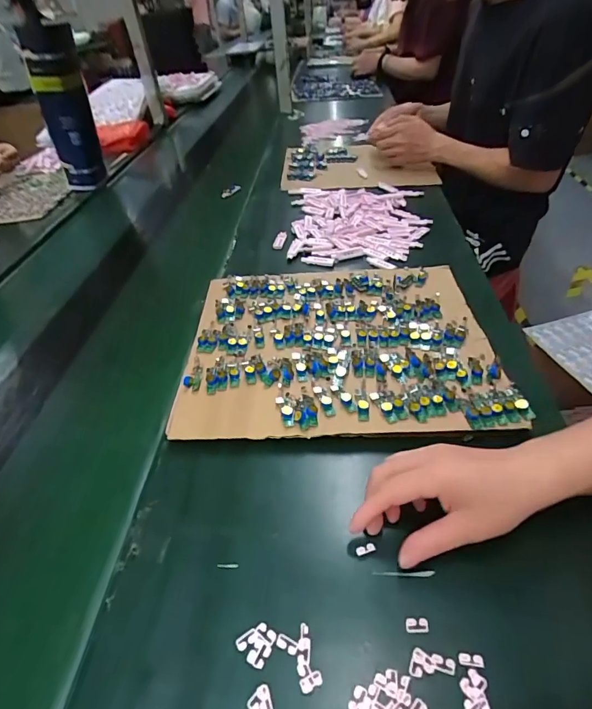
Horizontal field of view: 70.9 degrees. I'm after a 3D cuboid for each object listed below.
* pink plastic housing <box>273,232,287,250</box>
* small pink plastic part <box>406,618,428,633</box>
[{"bbox_3d":[-0.028,-0.203,0.737,0.018,0.007,0.053,6,43,14],"label":"pink plastic housing"},{"bbox_3d":[0.085,0.188,0.290,0.015,0.004,0.009,-2,42,5],"label":"small pink plastic part"}]

